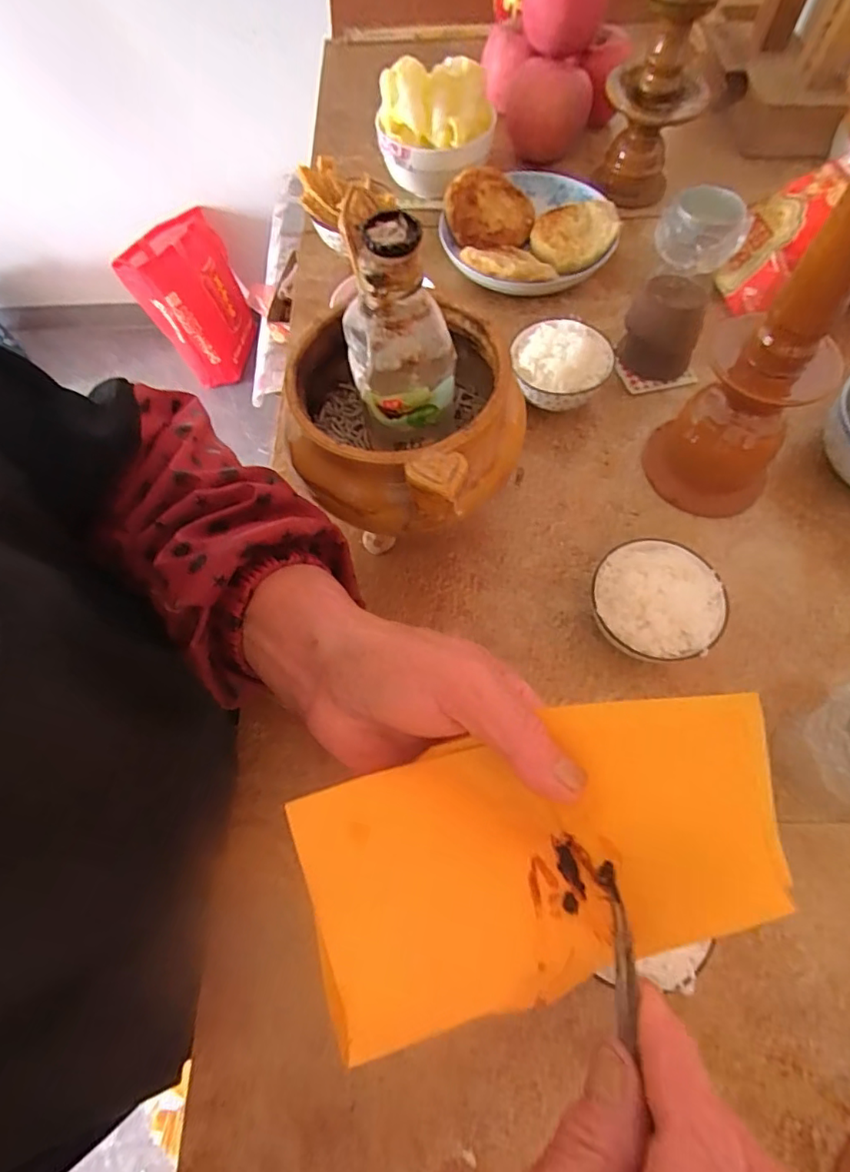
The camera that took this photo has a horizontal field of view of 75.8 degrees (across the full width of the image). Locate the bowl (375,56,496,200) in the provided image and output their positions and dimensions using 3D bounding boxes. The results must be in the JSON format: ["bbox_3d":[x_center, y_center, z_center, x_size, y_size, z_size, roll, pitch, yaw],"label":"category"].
[{"bbox_3d":[0.011,-0.468,0.559,0.117,0.088,0.100,-3,65,1],"label":"bowl"}]

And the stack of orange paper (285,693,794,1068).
[{"bbox_3d":[0.033,0.093,0.185,0.142,0.054,0.084,-13,65,-7],"label":"stack of orange paper"}]

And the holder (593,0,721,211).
[{"bbox_3d":[0.234,-0.504,0.544,0.095,0.190,0.098,15,67,10],"label":"holder"}]

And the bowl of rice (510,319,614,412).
[{"bbox_3d":[0.114,-0.183,0.469,0.081,0.056,0.074,-1,65,2],"label":"bowl of rice"}]

